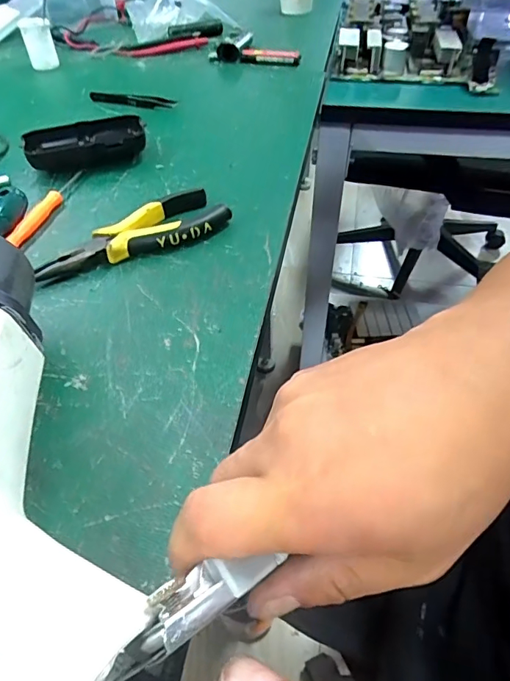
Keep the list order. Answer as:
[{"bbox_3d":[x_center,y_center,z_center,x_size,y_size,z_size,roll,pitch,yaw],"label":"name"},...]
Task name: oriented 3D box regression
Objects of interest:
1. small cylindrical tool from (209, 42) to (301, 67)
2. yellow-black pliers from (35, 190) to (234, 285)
[{"bbox_3d":[-0.003,-0.372,0.615,0.124,0.025,0.013,13,49,15],"label":"small cylindrical tool"},{"bbox_3d":[-0.087,-0.075,0.348,0.140,0.017,0.048,-29,52,-23],"label":"yellow-black pliers"}]

